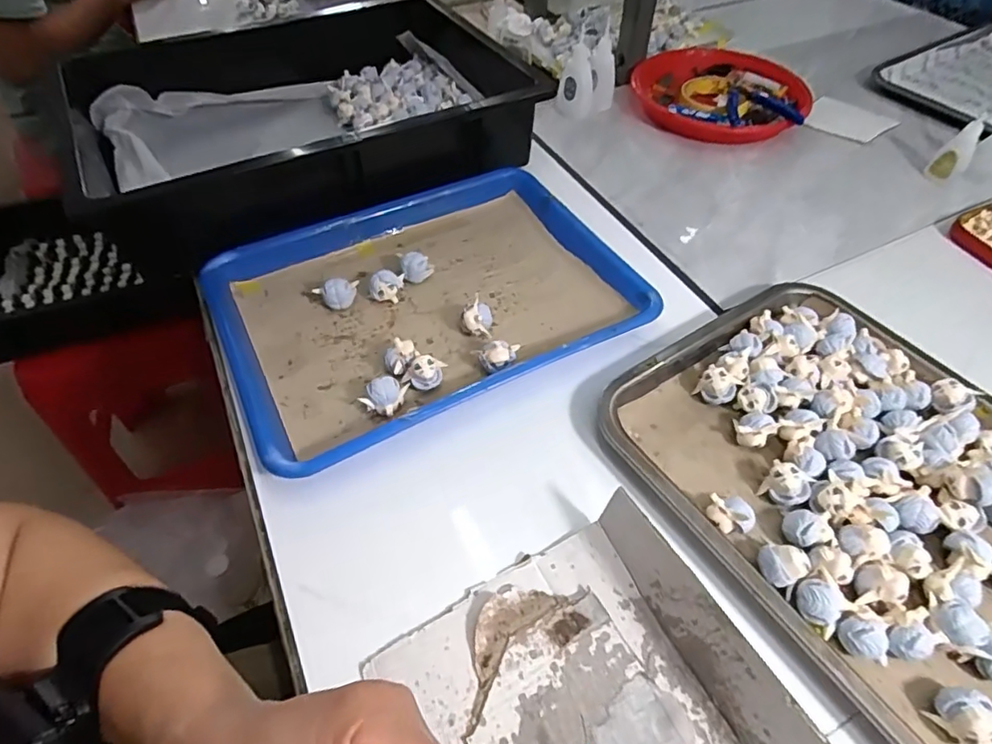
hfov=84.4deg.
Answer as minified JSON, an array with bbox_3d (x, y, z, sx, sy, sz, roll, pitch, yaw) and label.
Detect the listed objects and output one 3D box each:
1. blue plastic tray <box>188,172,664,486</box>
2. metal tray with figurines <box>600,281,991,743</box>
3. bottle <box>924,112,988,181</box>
[{"bbox_3d":[-0.065,-0.070,0.476,0.330,0.030,0.259,-24,55,-16],"label":"blue plastic tray"},{"bbox_3d":[0.262,0.085,0.353,0.251,0.028,0.346,-29,56,-19],"label":"metal tray with figurines"},{"bbox_3d":[0.497,-0.239,0.589,0.029,0.064,0.027,0,52,1],"label":"bottle"}]

